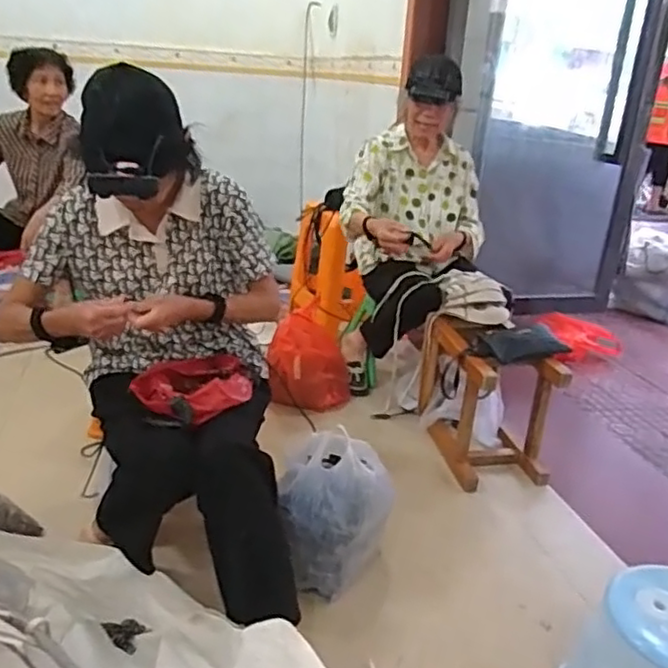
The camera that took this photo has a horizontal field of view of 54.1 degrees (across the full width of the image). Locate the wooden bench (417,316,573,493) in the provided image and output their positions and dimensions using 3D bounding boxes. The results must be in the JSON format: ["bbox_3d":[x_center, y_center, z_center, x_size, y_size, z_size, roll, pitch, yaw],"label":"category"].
[{"bbox_3d":[0.405,0.160,1.767,0.251,0.344,0.406,-1,23,-13],"label":"wooden bench"}]

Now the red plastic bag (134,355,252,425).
[{"bbox_3d":[-0.239,0.092,1.180,0.184,0.066,0.206,16,25,26],"label":"red plastic bag"}]

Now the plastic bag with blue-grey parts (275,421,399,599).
[{"bbox_3d":[0.001,0.346,1.295,0.208,0.270,0.233,6,22,3],"label":"plastic bag with blue-grey parts"}]

